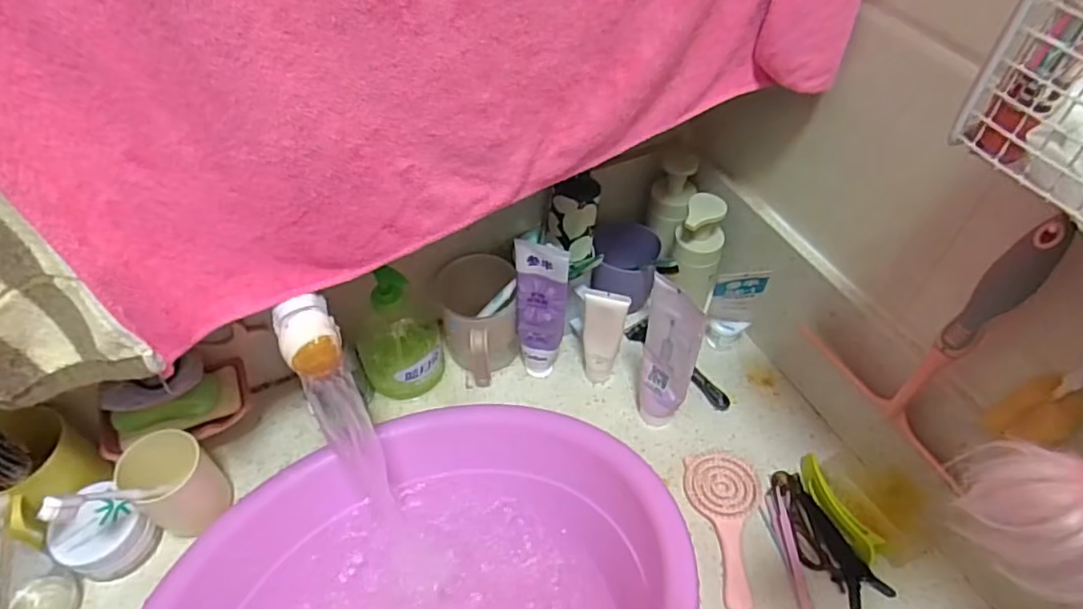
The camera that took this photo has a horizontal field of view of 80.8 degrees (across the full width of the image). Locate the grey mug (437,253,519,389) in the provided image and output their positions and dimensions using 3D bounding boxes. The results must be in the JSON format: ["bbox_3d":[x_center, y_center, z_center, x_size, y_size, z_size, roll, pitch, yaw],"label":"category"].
[{"bbox_3d":[-0.065,0.024,0.687,0.075,0.104,0.117,-9,51,-8],"label":"grey mug"}]

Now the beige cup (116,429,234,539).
[{"bbox_3d":[-0.326,0.163,0.573,0.056,0.099,0.066,31,56,23],"label":"beige cup"}]

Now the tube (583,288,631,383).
[{"bbox_3d":[0.063,0.036,0.658,0.042,0.133,0.023,10,51,8],"label":"tube"}]

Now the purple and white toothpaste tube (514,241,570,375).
[{"bbox_3d":[0.001,0.006,0.653,0.051,0.180,0.035,10,45,8],"label":"purple and white toothpaste tube"}]

